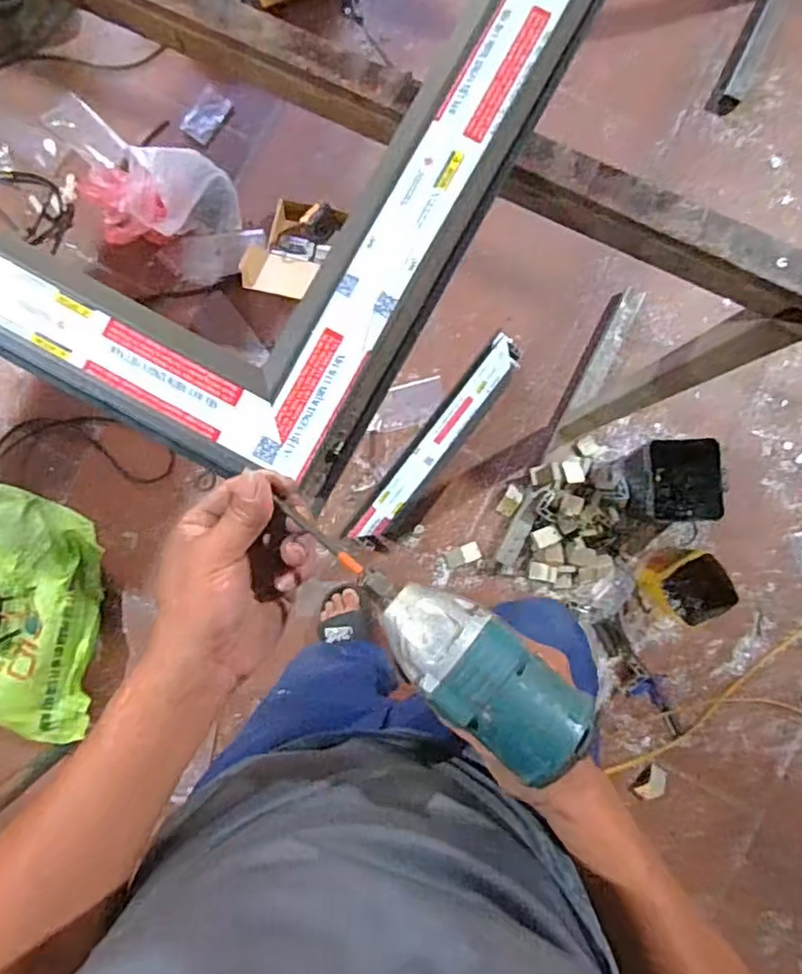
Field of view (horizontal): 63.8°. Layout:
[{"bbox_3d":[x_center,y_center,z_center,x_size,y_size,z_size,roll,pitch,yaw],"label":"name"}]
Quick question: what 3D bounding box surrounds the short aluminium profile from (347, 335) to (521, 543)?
[{"bbox_3d":[0.080,-0.107,1.358,0.093,0.041,0.509,38,90,2],"label":"short aluminium profile"}]

